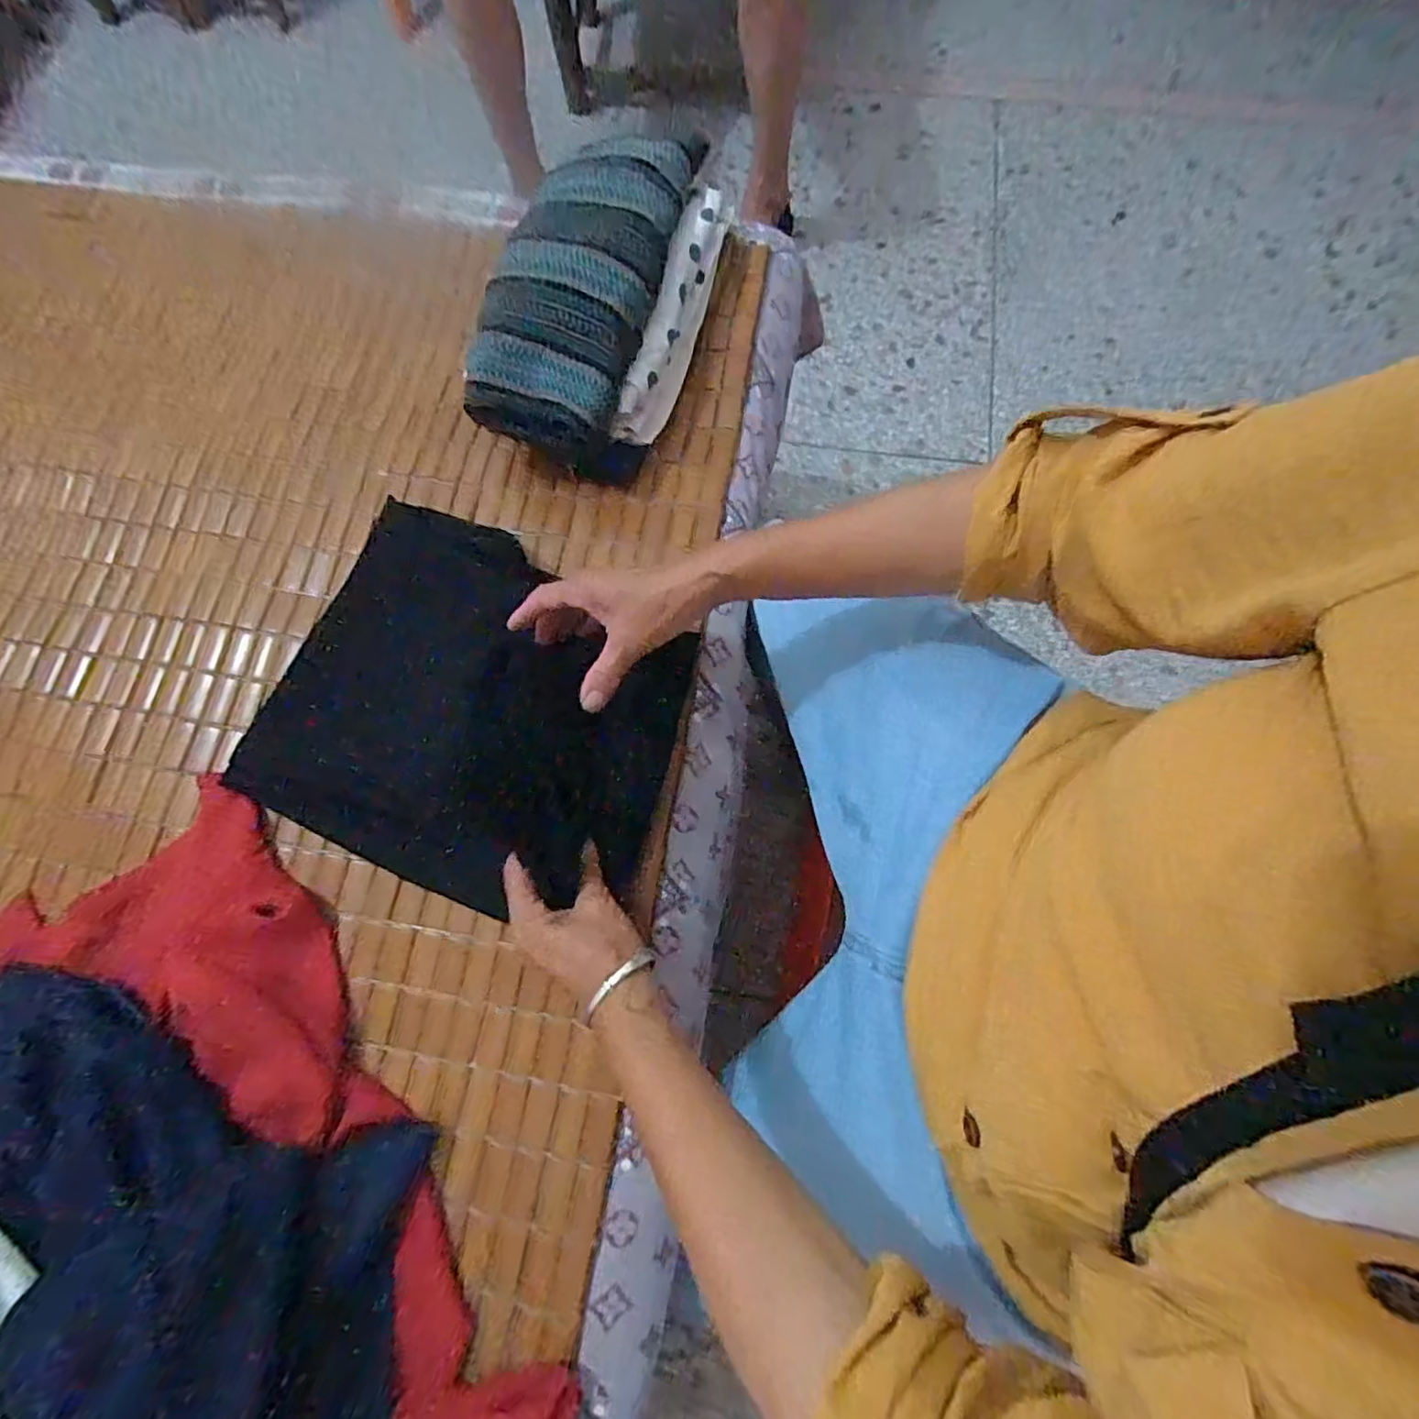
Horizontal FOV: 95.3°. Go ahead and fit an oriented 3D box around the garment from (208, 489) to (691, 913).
[{"bbox_3d":[-0.178,0.001,0.507,0.310,0.018,0.264,24,77,7],"label":"garment"}]

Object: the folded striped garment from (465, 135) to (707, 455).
[{"bbox_3d":[-0.102,-0.352,0.529,0.119,0.061,0.276,14,75,5],"label":"folded striped garment"}]

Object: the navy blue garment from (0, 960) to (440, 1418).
[{"bbox_3d":[-0.333,0.369,0.371,0.304,0.099,0.399,-1,75,1],"label":"navy blue garment"}]

